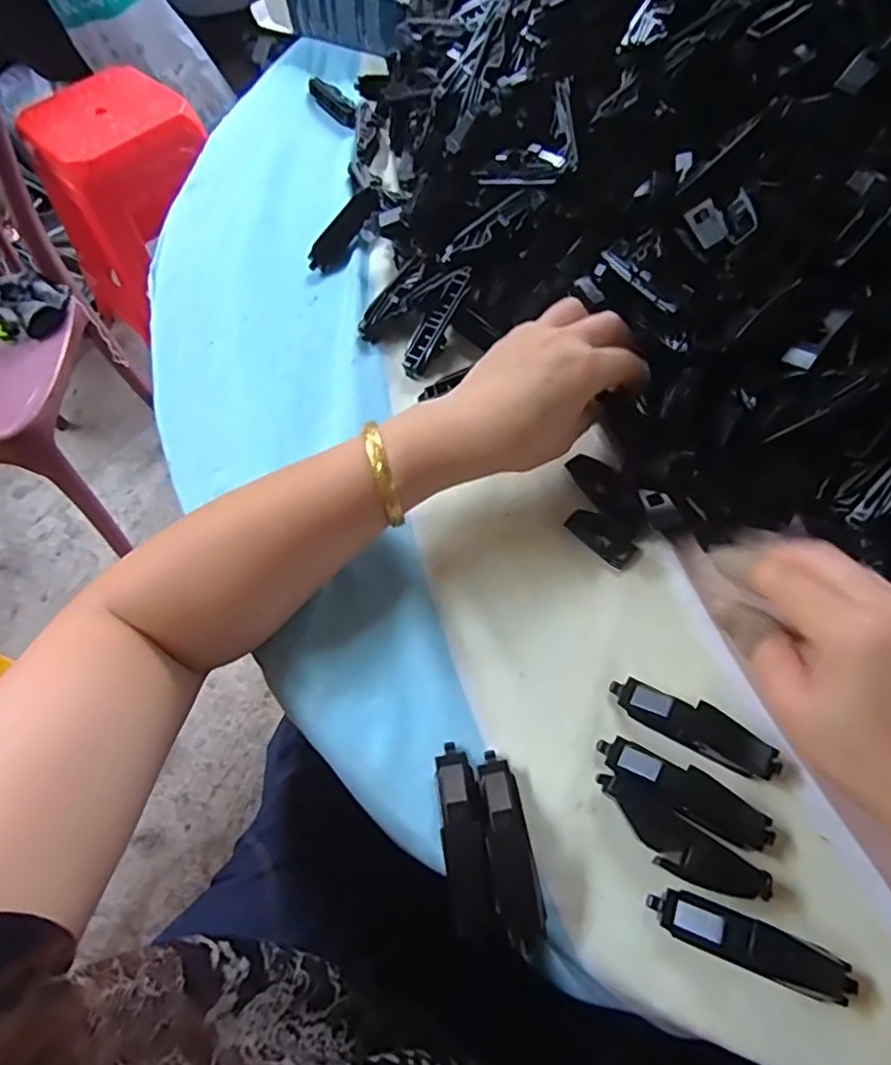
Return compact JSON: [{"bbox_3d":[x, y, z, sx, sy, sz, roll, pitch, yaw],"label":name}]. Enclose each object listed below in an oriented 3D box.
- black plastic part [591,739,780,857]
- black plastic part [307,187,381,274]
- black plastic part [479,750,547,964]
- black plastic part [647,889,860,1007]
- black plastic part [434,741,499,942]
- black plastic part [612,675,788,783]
[{"bbox_3d":[0.111,0.120,0.290,0.080,0.014,0.020,25,67,15],"label":"black plastic part"},{"bbox_3d":[-0.077,-0.235,0.482,0.020,0.011,0.079,34,85,19],"label":"black plastic part"},{"bbox_3d":[0.029,0.144,0.285,0.021,0.015,0.082,-9,62,-1],"label":"black plastic part"},{"bbox_3d":[0.128,0.171,0.259,0.079,0.016,0.019,18,65,12],"label":"black plastic part"},{"bbox_3d":[0.009,0.138,0.286,0.021,0.014,0.078,-6,62,0],"label":"black plastic part"},{"bbox_3d":[0.121,0.093,0.302,0.080,0.014,0.020,23,66,15],"label":"black plastic part"}]

